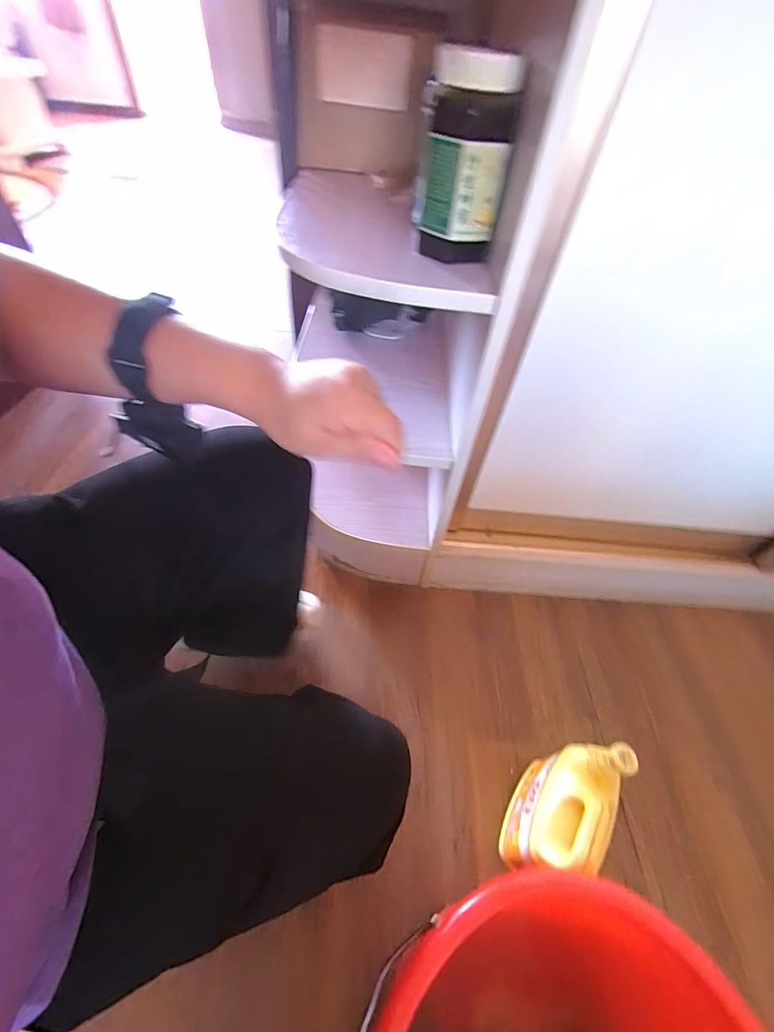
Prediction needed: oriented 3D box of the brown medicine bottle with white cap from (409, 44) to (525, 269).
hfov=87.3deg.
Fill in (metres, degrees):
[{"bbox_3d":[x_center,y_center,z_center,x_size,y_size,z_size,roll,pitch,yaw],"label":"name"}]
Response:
[{"bbox_3d":[0.078,-0.364,0.420,0.088,0.153,0.099,9,51,1],"label":"brown medicine bottle with white cap"}]

